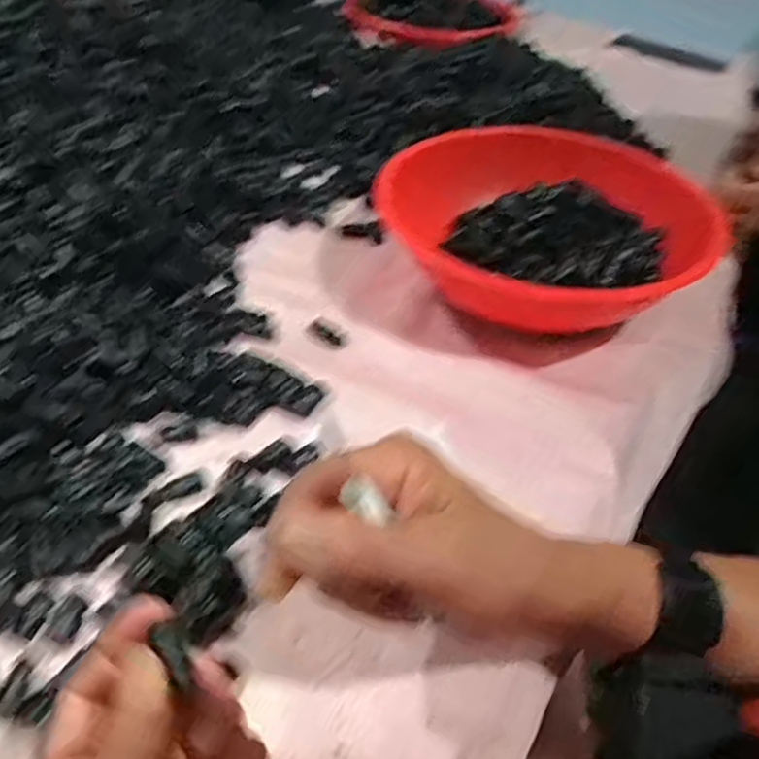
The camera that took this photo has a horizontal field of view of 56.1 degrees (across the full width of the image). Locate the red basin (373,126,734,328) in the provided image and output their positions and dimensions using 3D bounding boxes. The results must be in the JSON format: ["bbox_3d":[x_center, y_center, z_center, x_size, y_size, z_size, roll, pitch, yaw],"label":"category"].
[{"bbox_3d":[0.131,-0.129,0.590,0.253,0.092,0.294,27,48,22],"label":"red basin"}]

